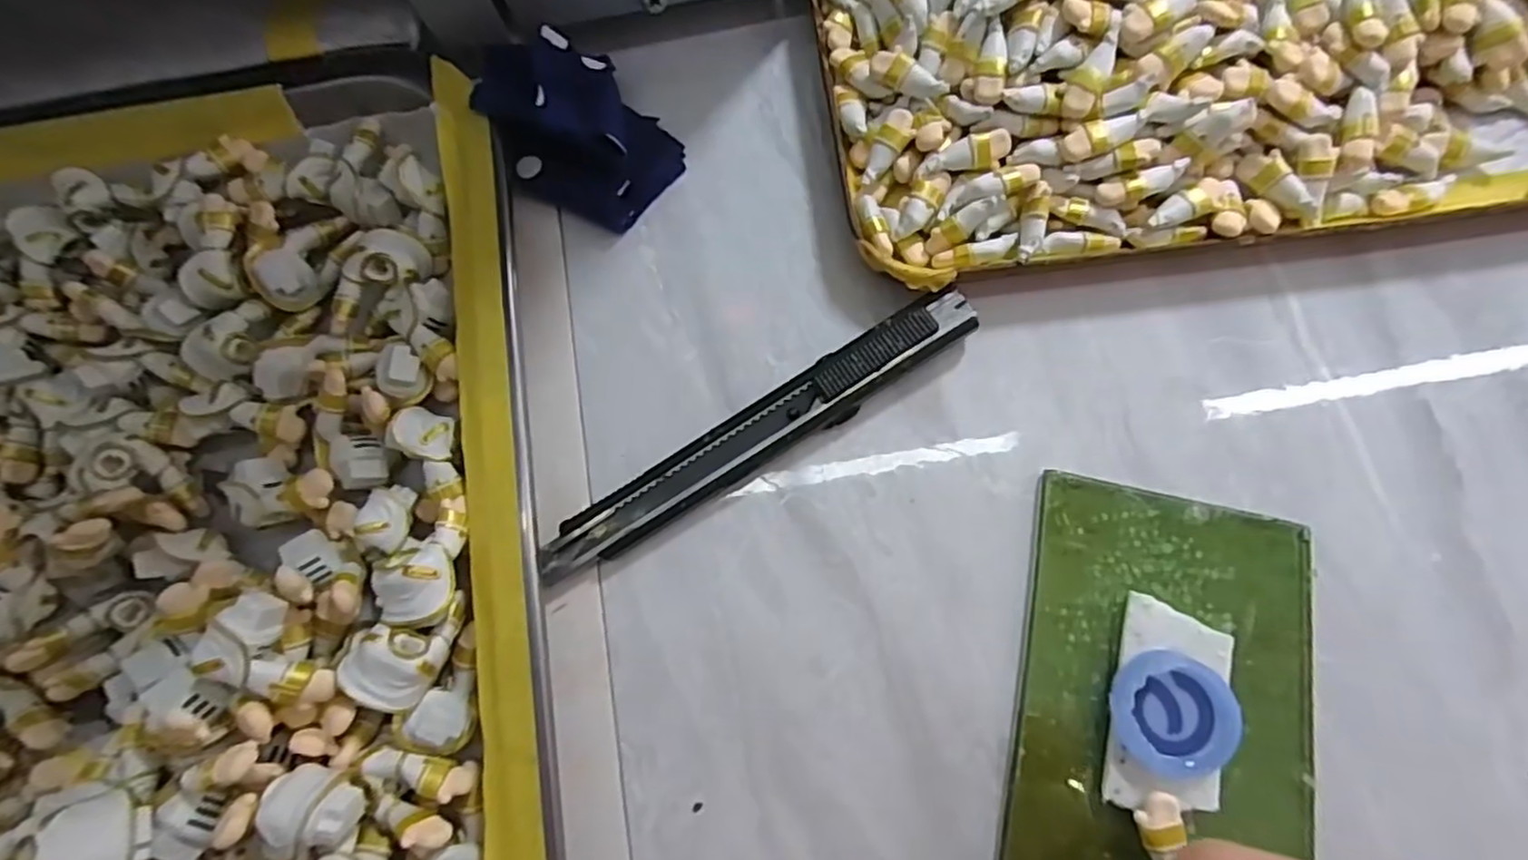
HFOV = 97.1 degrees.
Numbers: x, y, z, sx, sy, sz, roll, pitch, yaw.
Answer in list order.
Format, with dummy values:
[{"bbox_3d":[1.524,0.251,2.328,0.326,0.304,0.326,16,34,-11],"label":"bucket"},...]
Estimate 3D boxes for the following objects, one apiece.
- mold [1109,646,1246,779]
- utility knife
[{"bbox_3d":[0.095,0.066,0.158,0.028,0.008,0.026,21,82,6],"label":"mold"},{"bbox_3d":[-0.002,0.001,0.180,0.130,0.008,0.016,-31,81,-2],"label":"utility knife"}]

